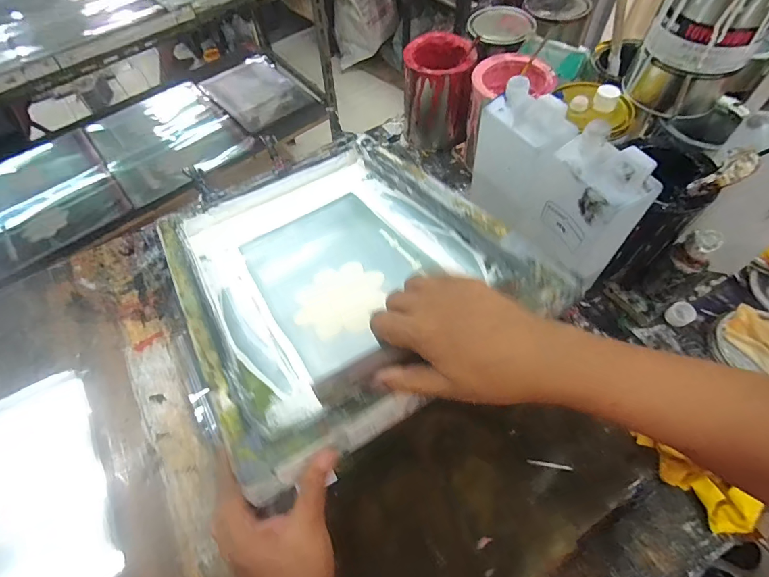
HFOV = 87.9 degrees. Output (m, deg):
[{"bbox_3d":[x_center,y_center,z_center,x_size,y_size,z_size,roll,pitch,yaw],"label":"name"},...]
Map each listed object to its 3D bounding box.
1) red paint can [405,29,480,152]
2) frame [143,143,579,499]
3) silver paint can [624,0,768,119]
[{"bbox_3d":[0.087,-0.318,0.661,0.105,0.145,0.099,0,58,3],"label":"red paint can"},{"bbox_3d":[-0.065,-0.037,0.491,0.343,0.043,0.432,-30,49,-14],"label":"frame"},{"bbox_3d":[0.352,-0.279,0.440,0.102,0.142,0.107,32,65,21],"label":"silver paint can"}]

